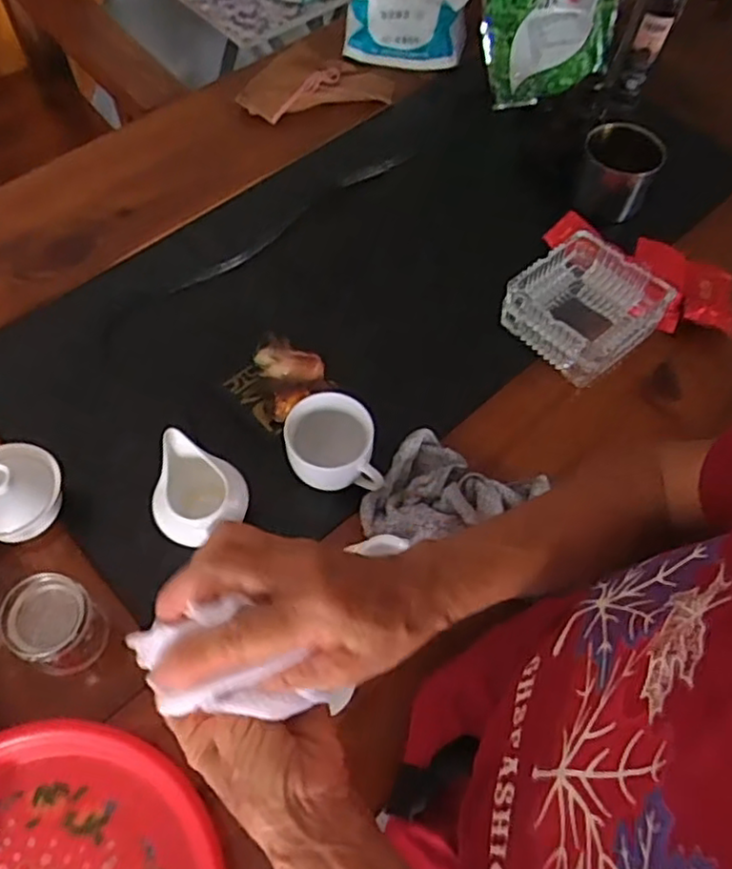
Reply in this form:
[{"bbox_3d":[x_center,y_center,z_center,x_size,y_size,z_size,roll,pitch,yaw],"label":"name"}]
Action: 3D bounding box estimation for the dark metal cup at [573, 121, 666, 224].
[{"bbox_3d":[0.293,-0.310,0.798,0.082,0.085,0.073,19,62,8],"label":"dark metal cup"}]

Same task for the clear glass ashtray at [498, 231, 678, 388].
[{"bbox_3d":[0.217,-0.127,0.682,0.117,0.057,0.118,-36,68,-19],"label":"clear glass ashtray"}]

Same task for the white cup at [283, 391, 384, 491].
[{"bbox_3d":[-0.032,0.011,0.604,0.075,0.053,0.081,-7,62,-6],"label":"white cup"}]

